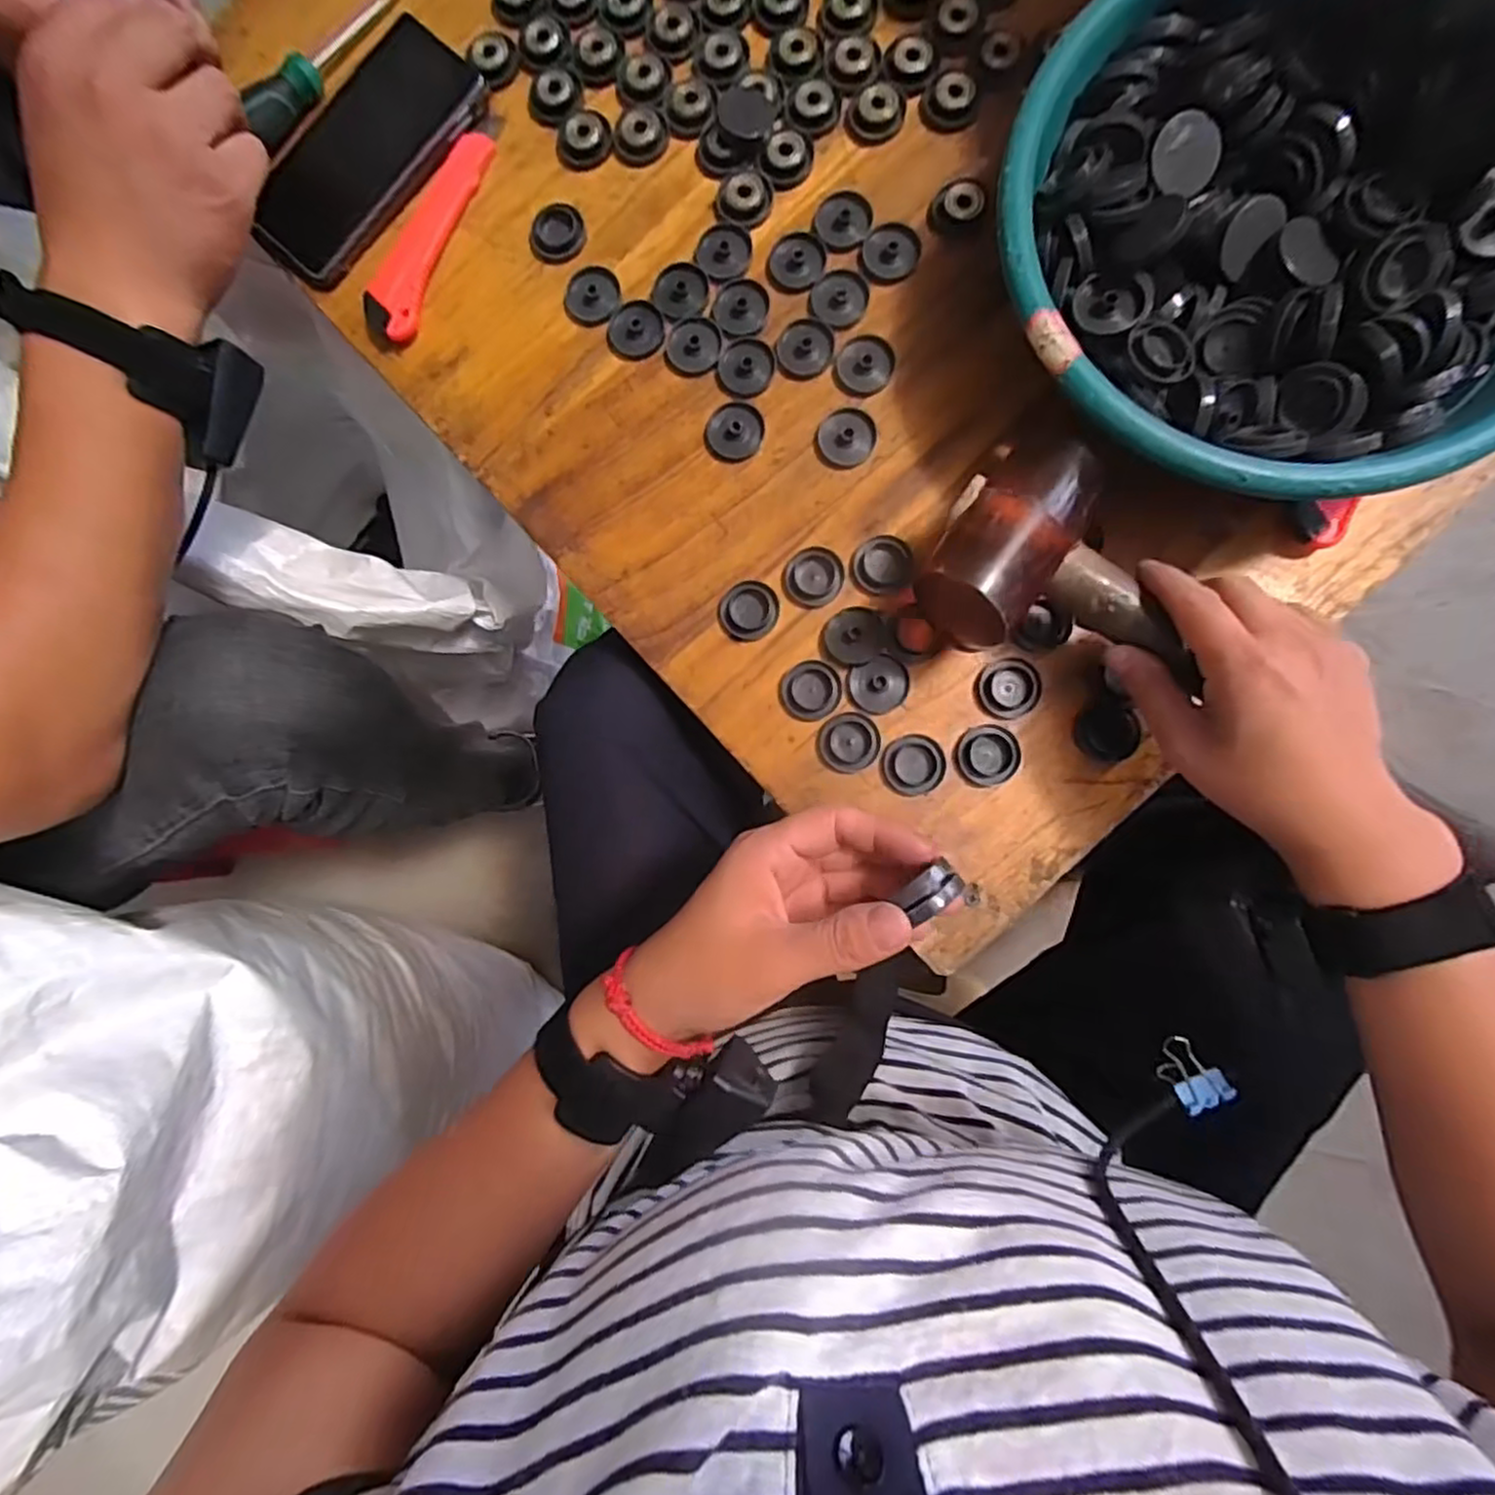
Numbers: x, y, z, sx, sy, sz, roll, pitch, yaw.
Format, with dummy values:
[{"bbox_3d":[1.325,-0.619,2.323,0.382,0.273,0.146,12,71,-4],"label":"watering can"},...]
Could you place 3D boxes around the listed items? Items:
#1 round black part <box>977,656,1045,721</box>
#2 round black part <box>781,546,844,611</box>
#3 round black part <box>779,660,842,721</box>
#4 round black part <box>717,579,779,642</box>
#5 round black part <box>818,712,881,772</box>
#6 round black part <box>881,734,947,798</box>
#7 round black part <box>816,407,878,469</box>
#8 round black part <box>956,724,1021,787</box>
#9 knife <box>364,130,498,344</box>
[{"bbox_3d":[0.143,-0.032,0.387,0.033,0.011,0.032,0,86,5],"label":"round black part"},{"bbox_3d":[0.037,-0.096,0.404,0.033,0.004,0.033,0,86,5],"label":"round black part"},{"bbox_3d":[0.035,-0.032,0.400,0.033,0.004,0.033,0,86,5],"label":"round black part"},{"bbox_3d":[0.000,-0.077,0.405,0.032,0.004,0.033,0,86,5],"label":"round black part"},{"bbox_3d":[0.056,-0.003,0.395,0.033,0.004,0.032,6,86,5],"label":"round black part"},{"bbox_3d":[0.091,0.010,0.394,0.034,0.007,0.033,0,86,5],"label":"round black part"},{"bbox_3d":[0.056,-0.176,0.407,0.031,0.008,0.032,0,86,5],"label":"round black part"},{"bbox_3d":[0.131,0.004,0.391,0.032,0.006,0.032,0,86,5],"label":"round black part"},{"bbox_3d":[-0.194,-0.310,0.429,0.032,0.013,0.136,21,88,6],"label":"knife"}]

